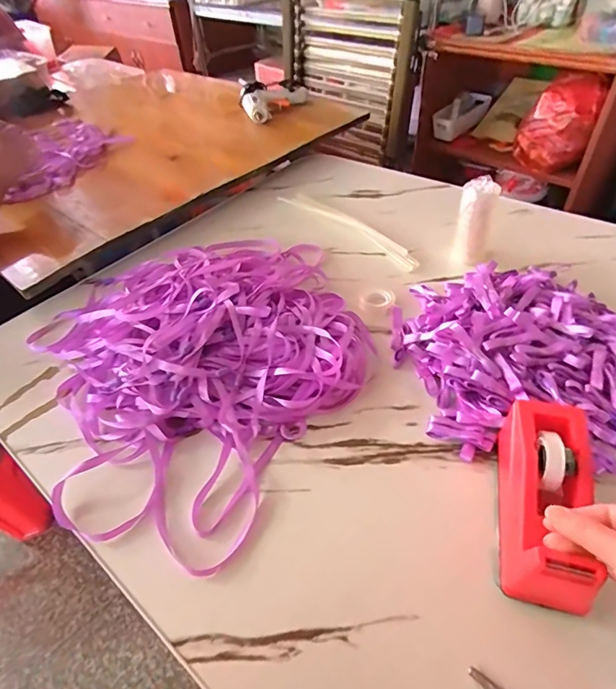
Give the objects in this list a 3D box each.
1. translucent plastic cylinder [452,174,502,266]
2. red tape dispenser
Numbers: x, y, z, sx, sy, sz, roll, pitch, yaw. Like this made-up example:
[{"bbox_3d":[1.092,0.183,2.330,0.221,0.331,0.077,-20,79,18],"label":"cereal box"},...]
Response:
[{"bbox_3d":[0.233,-0.171,0.601,0.042,0.111,0.041,15,49,18],"label":"translucent plastic cylinder"},{"bbox_3d":[0.196,0.125,0.350,0.062,0.079,0.154,10,58,14],"label":"red tape dispenser"}]

